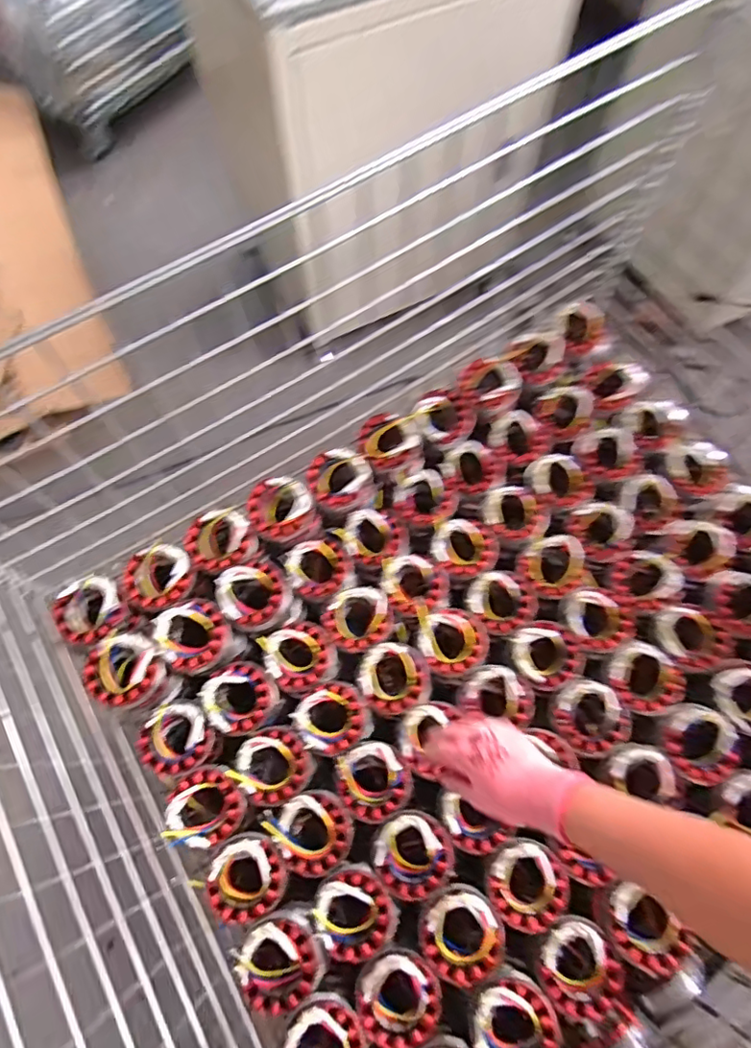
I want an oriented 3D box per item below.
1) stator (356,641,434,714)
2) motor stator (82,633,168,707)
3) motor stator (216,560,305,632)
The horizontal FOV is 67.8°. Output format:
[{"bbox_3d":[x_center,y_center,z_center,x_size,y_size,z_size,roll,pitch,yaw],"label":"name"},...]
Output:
[{"bbox_3d":[0.024,0.200,0.722,0.091,0.050,0.091,-17,68,-7],"label":"stator"},{"bbox_3d":[-0.303,0.186,0.698,0.080,0.084,0.082,24,70,10],"label":"motor stator"},{"bbox_3d":[-0.153,0.095,0.727,0.089,0.068,0.085,0,67,1],"label":"motor stator"}]

